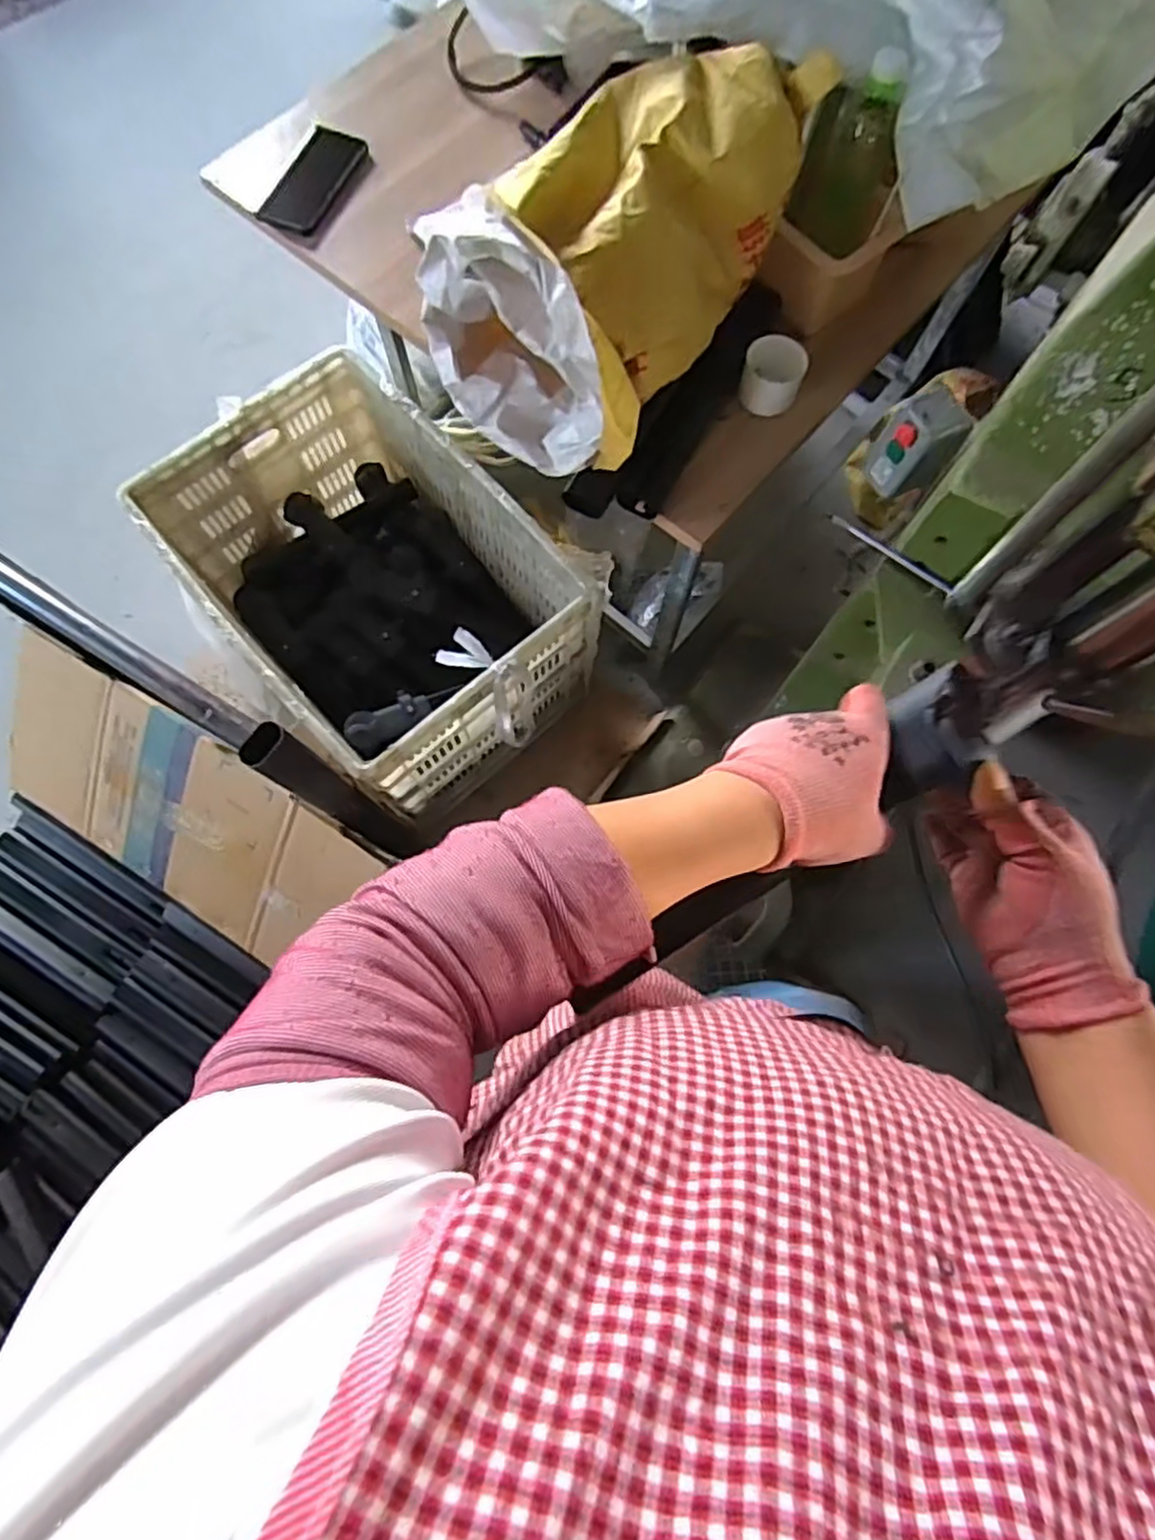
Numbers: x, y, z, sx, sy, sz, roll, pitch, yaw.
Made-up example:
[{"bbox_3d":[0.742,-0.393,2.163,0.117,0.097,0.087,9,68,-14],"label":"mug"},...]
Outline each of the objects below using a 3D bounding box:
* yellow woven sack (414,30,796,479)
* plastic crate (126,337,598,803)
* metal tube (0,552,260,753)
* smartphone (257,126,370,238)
[{"bbox_3d":[0.025,-0.480,0.665,0.225,0.186,0.307,33,77,8],"label":"yellow woven sack"},{"bbox_3d":[-0.358,-0.317,1.272,0.485,0.342,0.687,-43,79,-11],"label":"plastic crate"},{"bbox_3d":[-0.475,-0.133,0.664,0.422,0.039,0.044,32,77,8],"label":"metal tube"},{"bbox_3d":[-0.328,-0.741,0.872,0.080,0.008,0.172,17,75,4],"label":"smartphone"}]

